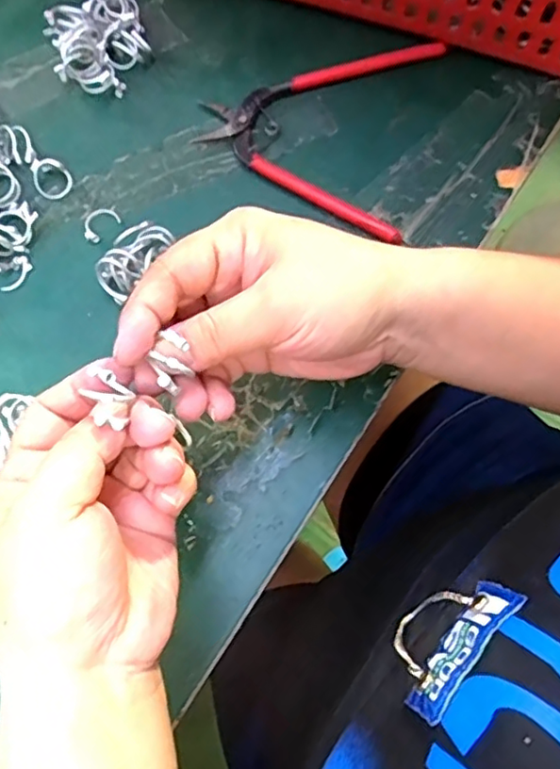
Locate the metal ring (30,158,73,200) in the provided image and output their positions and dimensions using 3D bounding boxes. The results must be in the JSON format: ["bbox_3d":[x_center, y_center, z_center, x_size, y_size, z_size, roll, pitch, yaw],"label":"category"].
[{"bbox_3d":[-0.138,-0.125,0.366,0.022,0.018,0.020,0,72,0],"label":"metal ring"}]

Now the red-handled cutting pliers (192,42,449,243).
[{"bbox_3d":[0.033,-0.172,0.381,0.140,0.015,0.138,25,74,8],"label":"red-handled cutting pliers"}]

